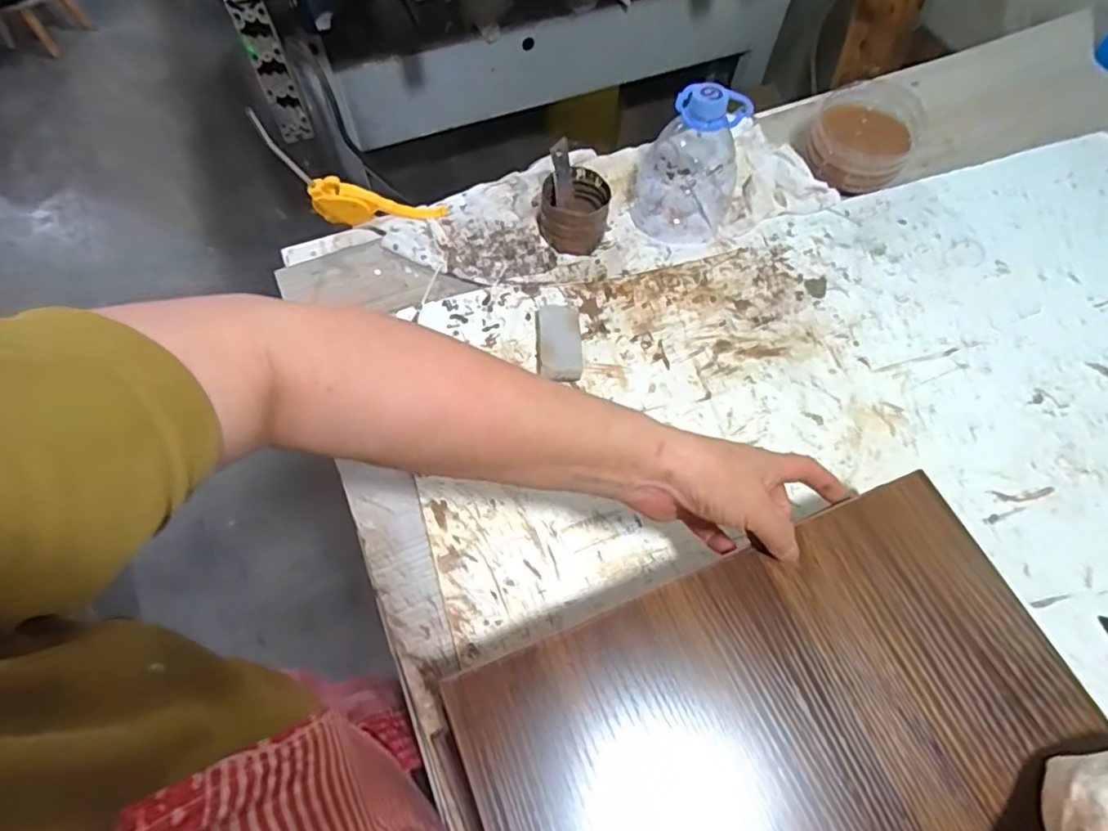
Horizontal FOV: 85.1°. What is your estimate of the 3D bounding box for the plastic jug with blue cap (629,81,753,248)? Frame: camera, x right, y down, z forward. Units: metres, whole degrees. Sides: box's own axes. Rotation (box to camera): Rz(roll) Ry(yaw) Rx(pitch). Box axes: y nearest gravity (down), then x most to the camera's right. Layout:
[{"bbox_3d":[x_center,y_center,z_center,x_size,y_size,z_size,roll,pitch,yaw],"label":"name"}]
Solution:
[{"bbox_3d":[0.130,-0.244,0.565,0.095,0.123,0.102,7,64,4],"label":"plastic jug with blue cap"}]

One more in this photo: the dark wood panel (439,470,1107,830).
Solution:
[{"bbox_3d":[0.172,0.270,0.278,0.327,0.028,0.427,-21,65,-10],"label":"dark wood panel"}]

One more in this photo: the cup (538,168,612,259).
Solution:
[{"bbox_3d":[0.019,-0.195,0.577,0.064,0.055,0.068,0,63,0],"label":"cup"}]

